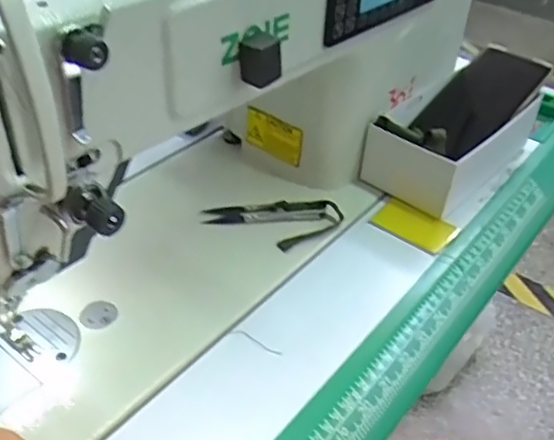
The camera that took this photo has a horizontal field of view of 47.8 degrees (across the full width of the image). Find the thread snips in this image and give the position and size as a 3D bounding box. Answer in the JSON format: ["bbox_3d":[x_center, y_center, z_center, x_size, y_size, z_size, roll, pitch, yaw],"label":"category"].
[{"bbox_3d":[-0.002,0.004,0.501,0.109,0.012,0.050,0,38,-6],"label":"thread snips"}]

